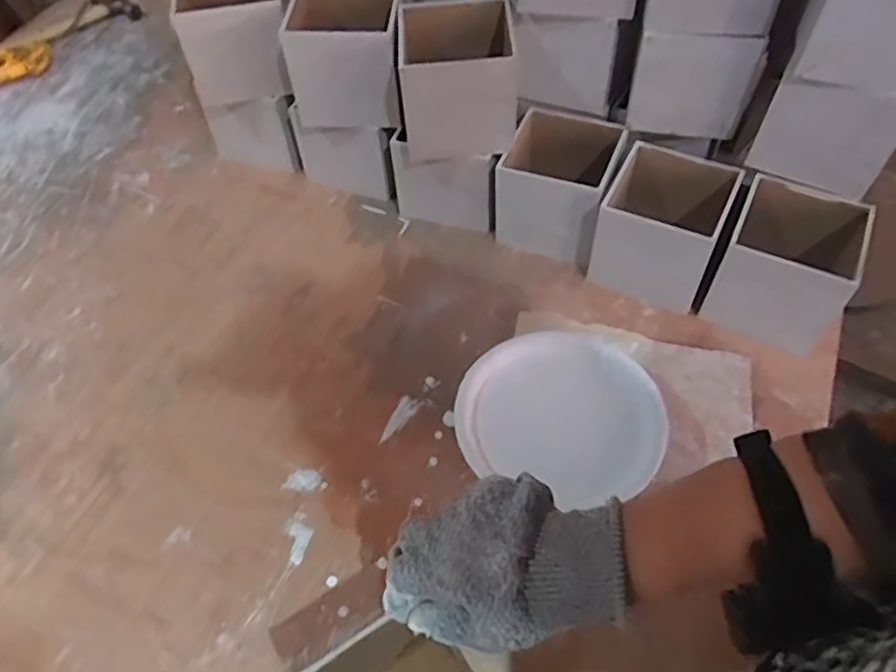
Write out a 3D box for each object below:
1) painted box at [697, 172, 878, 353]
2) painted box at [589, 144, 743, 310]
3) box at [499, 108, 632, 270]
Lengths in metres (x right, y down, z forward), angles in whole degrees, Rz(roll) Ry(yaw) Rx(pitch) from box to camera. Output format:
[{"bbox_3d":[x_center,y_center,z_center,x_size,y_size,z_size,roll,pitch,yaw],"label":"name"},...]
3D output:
[{"bbox_3d":[0.323,-0.068,0.636,0.115,0.092,0.112,25,58,19],"label":"painted box"},{"bbox_3d":[0.216,-0.113,0.672,0.104,0.094,0.110,20,57,16],"label":"painted box"},{"bbox_3d":[0.116,-0.162,0.728,0.119,0.107,0.120,17,56,14],"label":"box"}]

